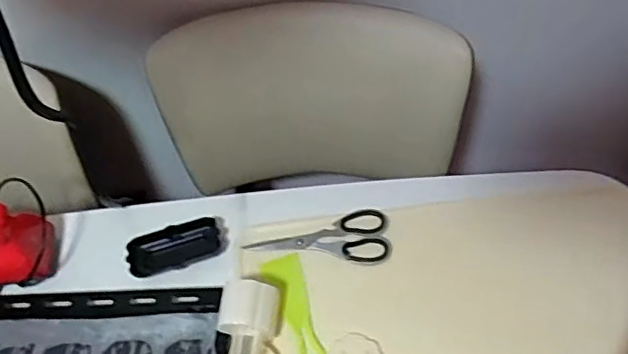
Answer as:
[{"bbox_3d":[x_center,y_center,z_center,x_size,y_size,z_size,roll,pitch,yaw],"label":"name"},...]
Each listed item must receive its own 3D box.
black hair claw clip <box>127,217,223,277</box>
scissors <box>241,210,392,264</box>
[{"bbox_3d":[-0.168,0.083,0.682,0.110,0.023,0.051,-14,57,-9],"label":"black hair claw clip"},{"bbox_3d":[0.005,0.077,0.685,0.172,0.009,0.067,-6,56,1],"label":"scissors"}]

